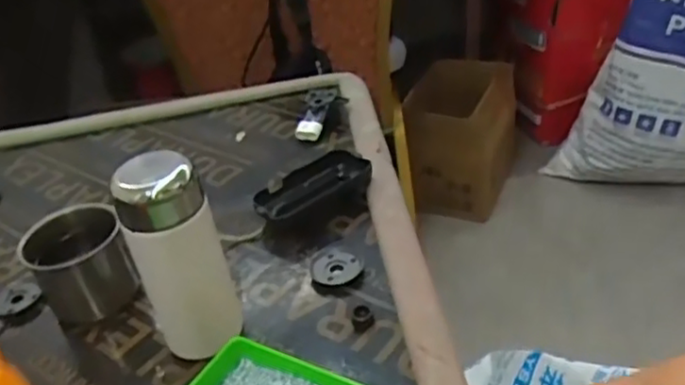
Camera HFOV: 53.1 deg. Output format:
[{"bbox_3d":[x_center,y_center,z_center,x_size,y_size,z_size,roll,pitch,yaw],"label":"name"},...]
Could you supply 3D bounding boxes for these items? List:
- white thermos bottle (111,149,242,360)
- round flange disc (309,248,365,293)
[{"bbox_3d":[-0.104,0.047,0.449,0.055,0.140,0.046,-17,34,-14],"label":"white thermos bottle"},{"bbox_3d":[-0.004,0.060,0.532,0.041,0.008,0.041,-5,33,4],"label":"round flange disc"}]

